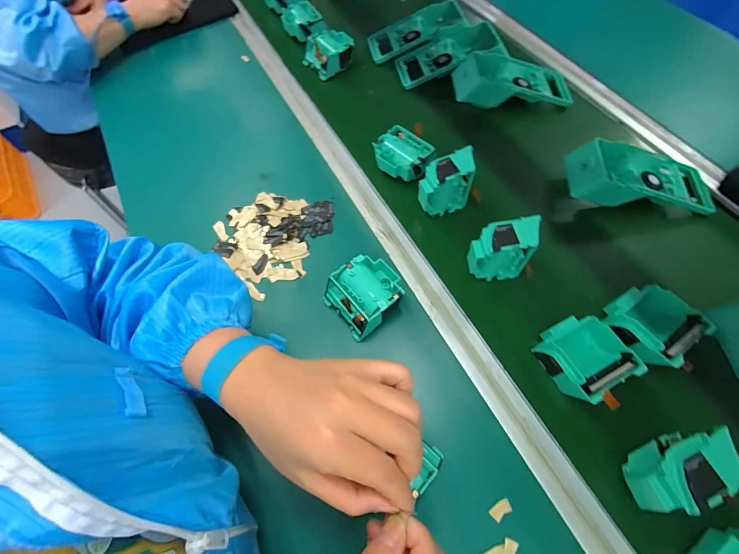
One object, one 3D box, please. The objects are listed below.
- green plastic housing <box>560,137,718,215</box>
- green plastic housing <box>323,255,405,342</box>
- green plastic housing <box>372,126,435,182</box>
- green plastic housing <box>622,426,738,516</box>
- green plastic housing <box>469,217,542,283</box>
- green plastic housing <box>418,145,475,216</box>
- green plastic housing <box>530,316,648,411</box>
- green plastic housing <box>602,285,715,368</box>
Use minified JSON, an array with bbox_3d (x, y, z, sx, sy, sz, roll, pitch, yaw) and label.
[{"bbox_3d":[0.372,-0.137,0.501,0.201,0.055,0.091,4,61,5],"label":"green plastic housing"},{"bbox_3d":[-0.004,0.023,0.433,0.078,0.039,0.080,-36,65,-16],"label":"green plastic housing"},{"bbox_3d":[0.048,-0.173,0.535,0.068,0.036,0.083,-36,66,-16],"label":"green plastic housing"},{"bbox_3d":[0.267,0.170,0.323,0.075,0.071,0.045,-20,62,-8],"label":"green plastic housing"},{"bbox_3d":[0.154,-0.030,0.439,0.073,0.077,0.038,-3,61,1],"label":"green plastic housing"},{"bbox_3d":[0.100,-0.122,0.487,0.071,0.071,0.038,-19,62,-8],"label":"green plastic housing"},{"bbox_3d":[0.232,0.090,0.391,0.077,0.037,0.090,-24,63,-10],"label":"green plastic housing"},{"bbox_3d":[0.308,0.054,0.405,0.079,0.038,0.080,-30,64,-13],"label":"green plastic housing"}]

